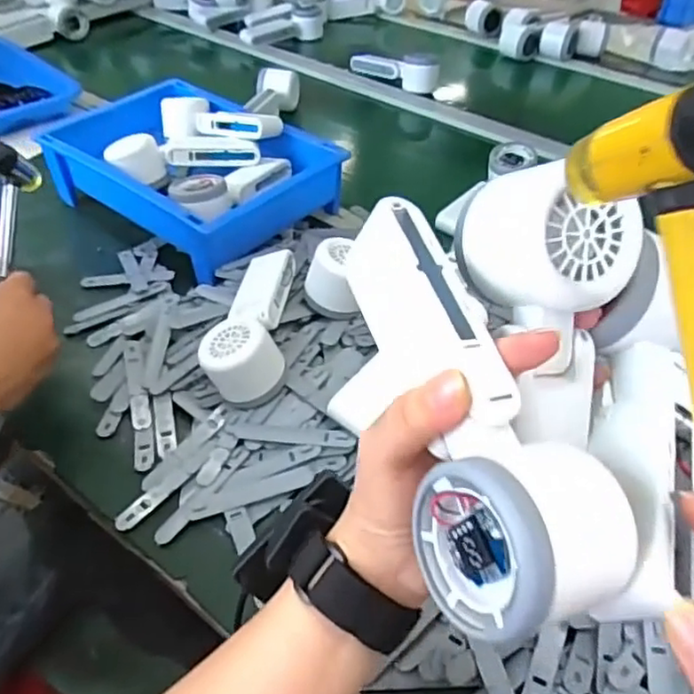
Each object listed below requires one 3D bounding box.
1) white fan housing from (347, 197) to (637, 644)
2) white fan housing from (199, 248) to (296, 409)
[{"bbox_3d":[0.047,0.015,0.238,0.060,0.049,0.164,-10,61,-13],"label":"white fan housing"},{"bbox_3d":[-0.081,-0.021,0.556,0.064,0.058,0.180,2,43,0],"label":"white fan housing"}]

